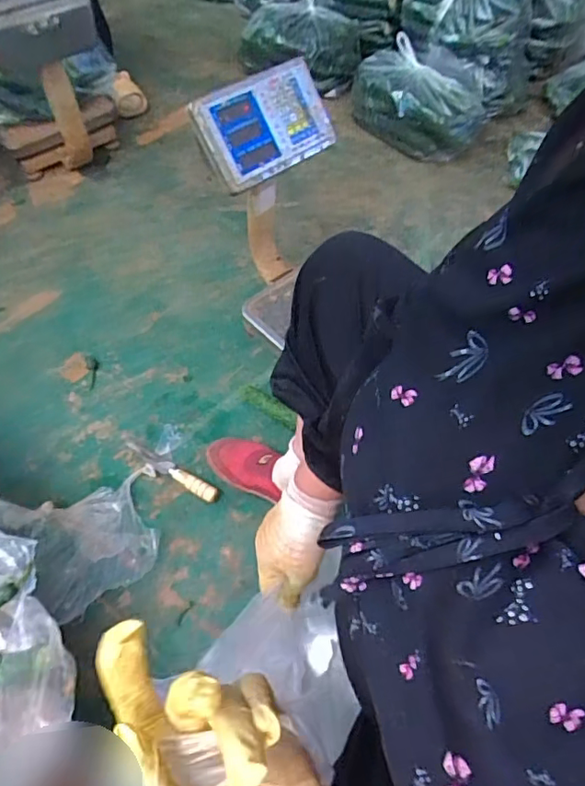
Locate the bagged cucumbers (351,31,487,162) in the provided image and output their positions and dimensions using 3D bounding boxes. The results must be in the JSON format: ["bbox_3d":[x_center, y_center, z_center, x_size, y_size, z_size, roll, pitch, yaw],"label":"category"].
[{"bbox_3d":[0.361,-0.826,1.534,0.375,0.163,0.336,7,56,2],"label":"bagged cucumbers"}]

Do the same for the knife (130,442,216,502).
[{"bbox_3d":[-0.206,0.128,0.918,0.194,0.032,0.026,29,60,16],"label":"knife"}]

